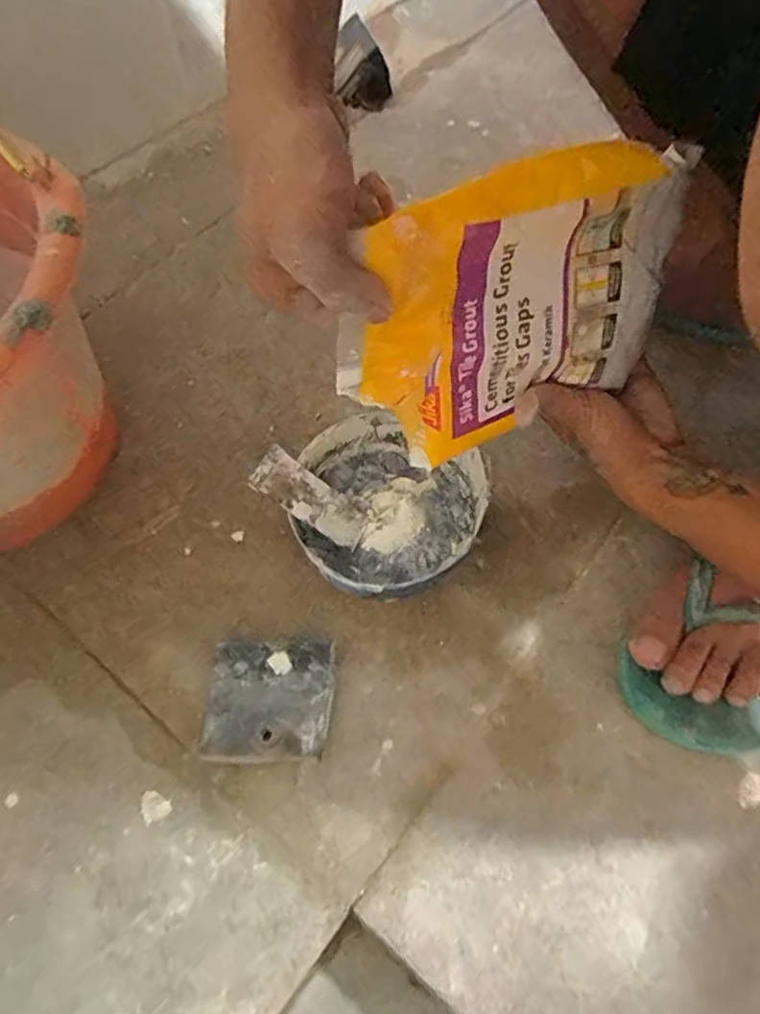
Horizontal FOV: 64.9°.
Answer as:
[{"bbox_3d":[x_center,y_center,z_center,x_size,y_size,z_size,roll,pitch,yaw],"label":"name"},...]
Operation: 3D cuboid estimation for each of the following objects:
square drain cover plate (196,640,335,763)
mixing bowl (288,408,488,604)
[{"bbox_3d":[-0.072,0.125,0.391,0.080,0.018,0.075,1,62,3],"label":"square drain cover plate"},{"bbox_3d":[0.002,-0.002,0.447,0.133,0.034,0.137,-1,62,1],"label":"mixing bowl"}]

